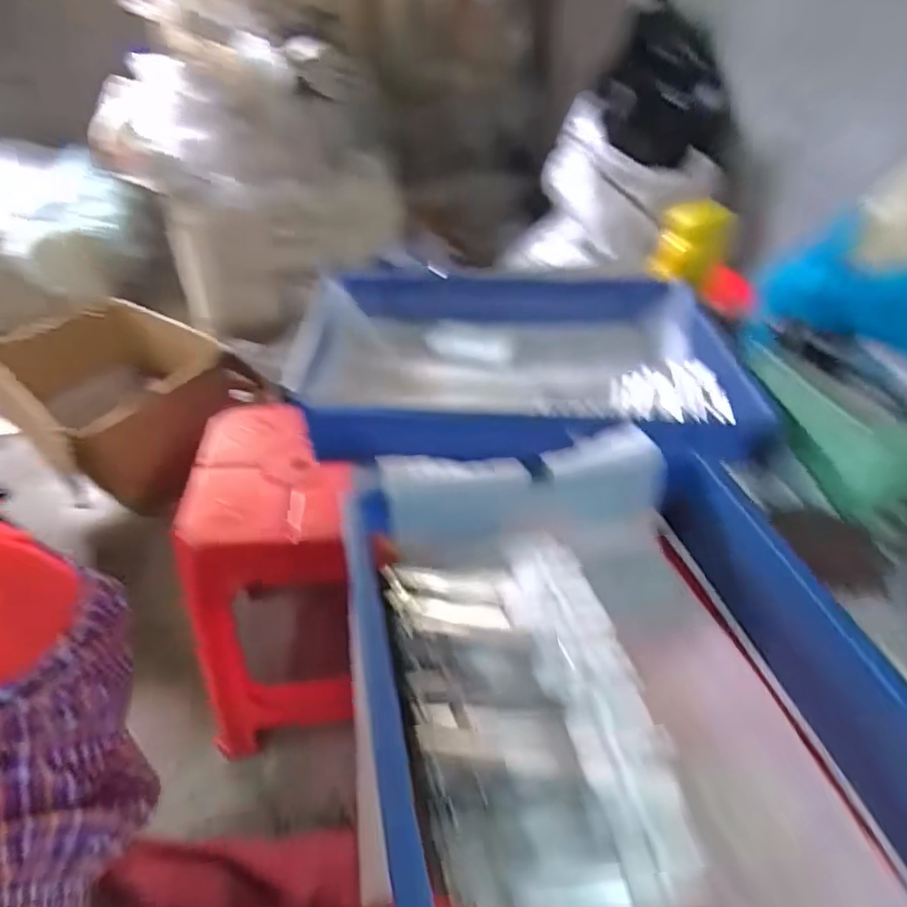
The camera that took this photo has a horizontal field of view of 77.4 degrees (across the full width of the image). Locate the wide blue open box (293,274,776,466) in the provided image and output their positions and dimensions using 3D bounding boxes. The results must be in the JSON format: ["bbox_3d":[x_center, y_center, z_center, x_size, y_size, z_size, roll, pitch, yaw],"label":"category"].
[{"bbox_3d":[0.070,-0.087,0.614,0.433,0.107,0.316,5,42,3],"label":"wide blue open box"}]

